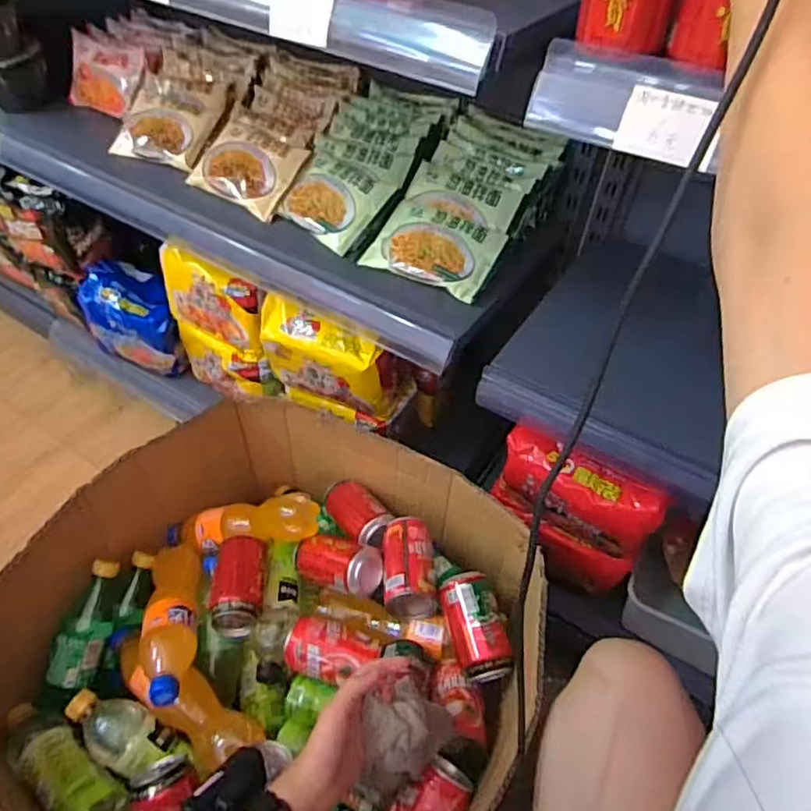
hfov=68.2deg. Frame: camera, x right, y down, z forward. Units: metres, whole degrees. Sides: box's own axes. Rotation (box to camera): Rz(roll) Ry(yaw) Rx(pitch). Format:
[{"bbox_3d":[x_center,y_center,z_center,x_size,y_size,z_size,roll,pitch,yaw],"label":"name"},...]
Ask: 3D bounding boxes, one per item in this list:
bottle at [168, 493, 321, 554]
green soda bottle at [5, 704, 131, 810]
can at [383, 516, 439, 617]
[{"bbox_3d":[-0.227,0.168,0.822,0.243,0.057,0.061,-11,44,23],"label":"bottle"},{"bbox_3d":[-0.373,0.386,0.646,0.208,0.056,0.058,14,45,38],"label":"green soda bottle"},{"bbox_3d":[0.003,0.201,0.762,0.062,0.058,0.123,-2,49,-5],"label":"can"}]

